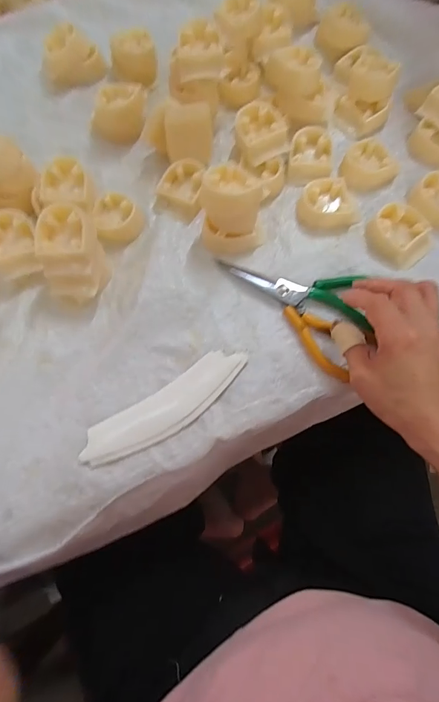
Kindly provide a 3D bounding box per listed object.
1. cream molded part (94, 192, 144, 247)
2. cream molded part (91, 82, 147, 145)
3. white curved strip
[{"bbox_3d":[-0.106,-0.139,0.394,0.047,0.021,0.052,-21,73,-5],"label":"cream molded part"},{"bbox_3d":[-0.115,-0.268,0.432,0.061,0.039,0.049,7,72,4],"label":"cream molded part"},{"bbox_3d":[-0.046,0.050,0.334,0.158,0.008,0.040,-33,74,-9],"label":"white curved strip"}]

